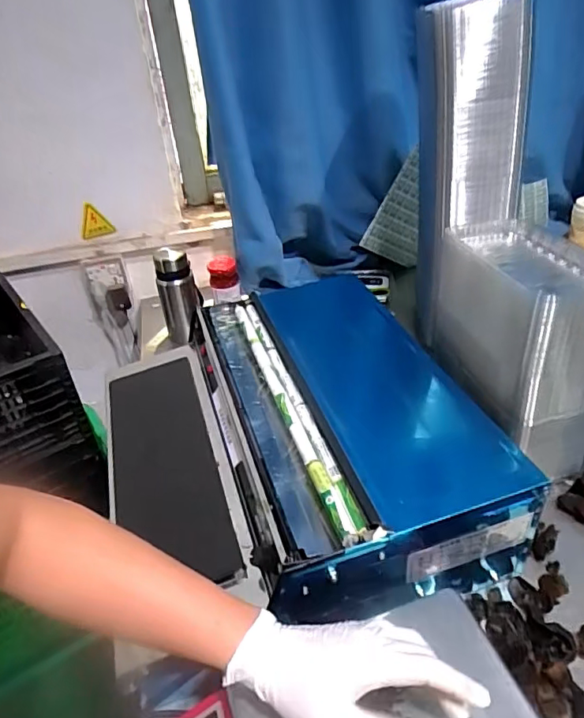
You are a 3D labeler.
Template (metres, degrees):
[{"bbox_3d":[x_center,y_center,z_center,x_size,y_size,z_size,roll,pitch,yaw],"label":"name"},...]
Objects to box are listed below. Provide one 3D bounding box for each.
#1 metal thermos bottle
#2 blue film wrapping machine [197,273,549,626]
[{"bbox_3d":[-0.226,-0.123,1.048,0.070,0.192,0.064,-17,36,-15],"label":"metal thermos bottle"},{"bbox_3d":[0.062,0.090,0.690,0.280,0.189,0.512,-12,35,-9],"label":"blue film wrapping machine"}]

